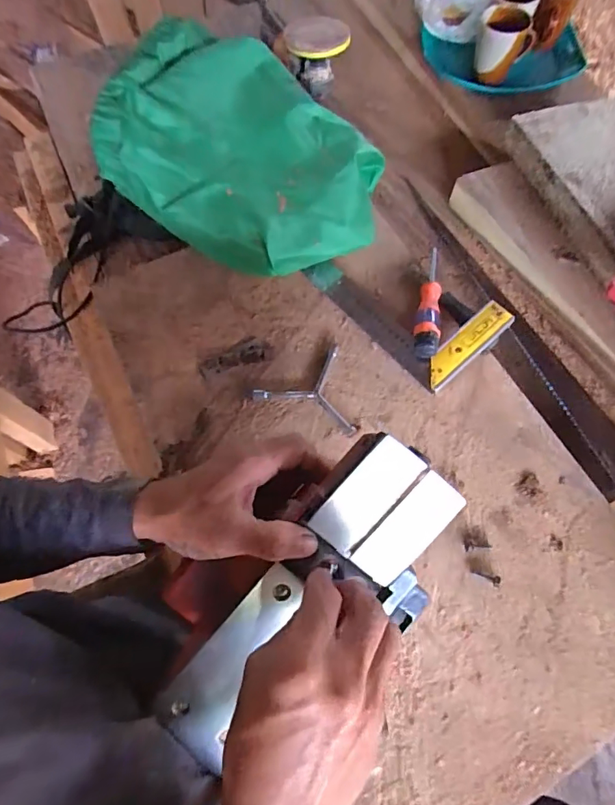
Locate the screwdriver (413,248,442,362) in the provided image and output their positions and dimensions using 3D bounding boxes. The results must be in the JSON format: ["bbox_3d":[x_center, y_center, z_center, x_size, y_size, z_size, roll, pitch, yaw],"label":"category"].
[{"bbox_3d":[0.156,-0.135,0.595,0.030,0.031,0.186,10,58,6],"label":"screwdriver"}]

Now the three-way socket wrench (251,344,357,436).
[{"bbox_3d":[-0.009,-0.010,0.556,0.112,0.013,0.120,-9,66,-2],"label":"three-way socket wrench"}]

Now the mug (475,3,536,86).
[{"bbox_3d":[0.315,-0.575,0.760,0.087,0.084,0.079,19,68,10],"label":"mug"}]

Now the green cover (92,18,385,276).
[{"bbox_3d":[-0.072,-0.317,0.614,0.330,0.166,0.241,19,68,10],"label":"green cover"}]

